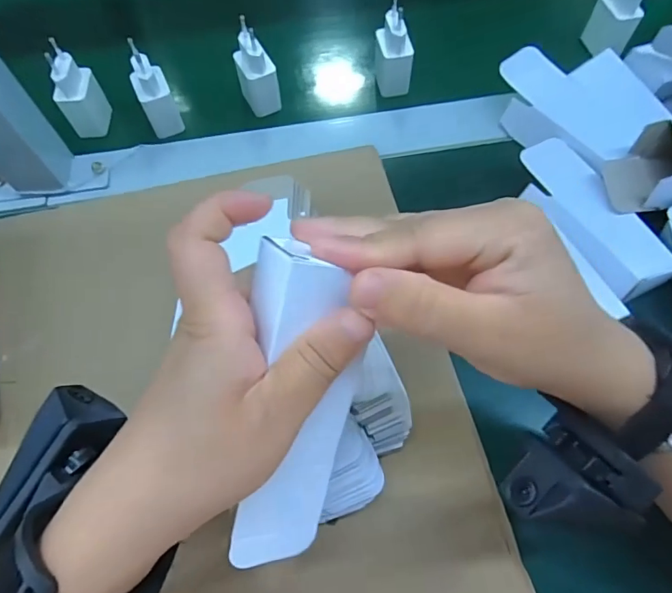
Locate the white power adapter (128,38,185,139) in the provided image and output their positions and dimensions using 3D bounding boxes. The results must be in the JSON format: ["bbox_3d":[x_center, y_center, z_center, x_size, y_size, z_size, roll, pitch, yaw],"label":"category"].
[{"bbox_3d":[-0.159,-0.179,0.424,0.027,0.076,0.032,-22,67,-8],"label":"white power adapter"}]

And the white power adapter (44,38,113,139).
[{"bbox_3d":[-0.228,-0.178,0.428,0.023,0.075,0.037,5,65,4],"label":"white power adapter"}]

